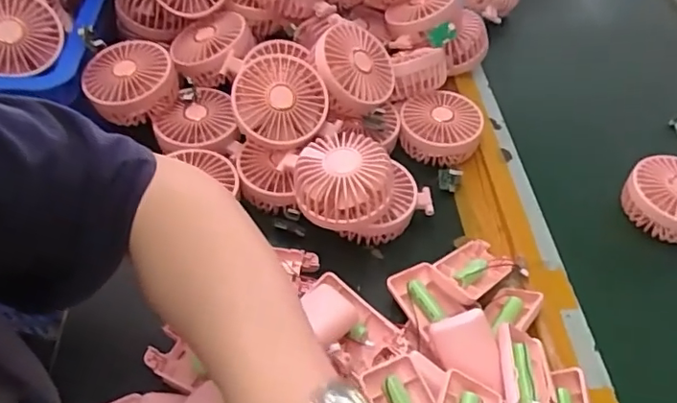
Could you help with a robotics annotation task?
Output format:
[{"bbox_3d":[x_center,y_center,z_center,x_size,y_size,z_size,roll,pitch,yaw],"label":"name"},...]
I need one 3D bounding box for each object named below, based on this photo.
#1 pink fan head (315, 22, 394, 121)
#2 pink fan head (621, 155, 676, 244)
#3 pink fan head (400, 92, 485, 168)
[{"bbox_3d":[0.015,-0.134,0.562,0.086,0.034,0.088,7,75,-27],"label":"pink fan head"},{"bbox_3d":[0.340,0.002,0.560,0.088,0.052,0.085,1,50,-2],"label":"pink fan head"},{"bbox_3d":[0.111,-0.080,0.608,0.085,0.046,0.081,10,51,6],"label":"pink fan head"}]

